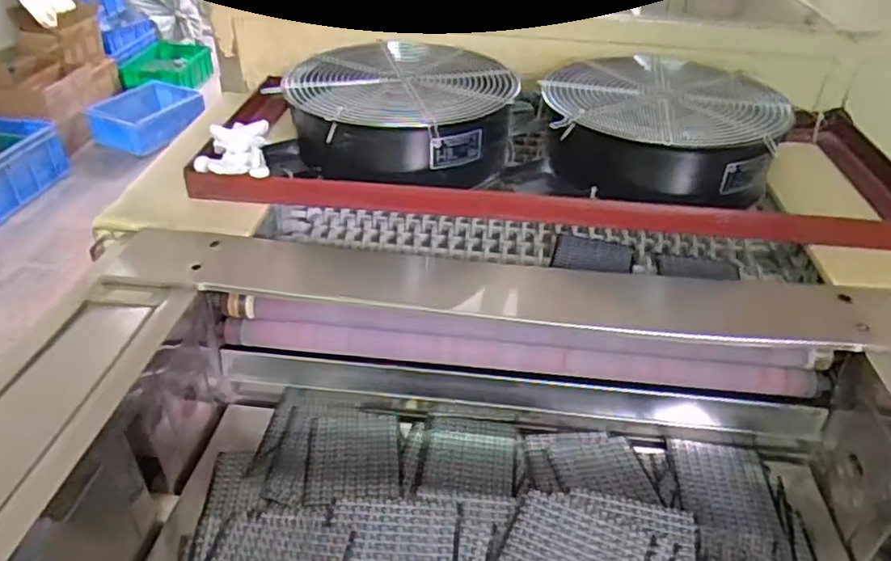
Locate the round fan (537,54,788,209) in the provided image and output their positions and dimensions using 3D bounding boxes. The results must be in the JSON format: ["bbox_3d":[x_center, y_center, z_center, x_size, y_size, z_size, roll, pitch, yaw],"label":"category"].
[{"bbox_3d":[0.293,-0.205,0.883,0.302,0.114,0.250,6,36,7],"label":"round fan"}]

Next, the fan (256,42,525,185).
[{"bbox_3d":[-0.058,-0.235,0.904,0.293,0.109,0.255,1,36,0],"label":"fan"}]

